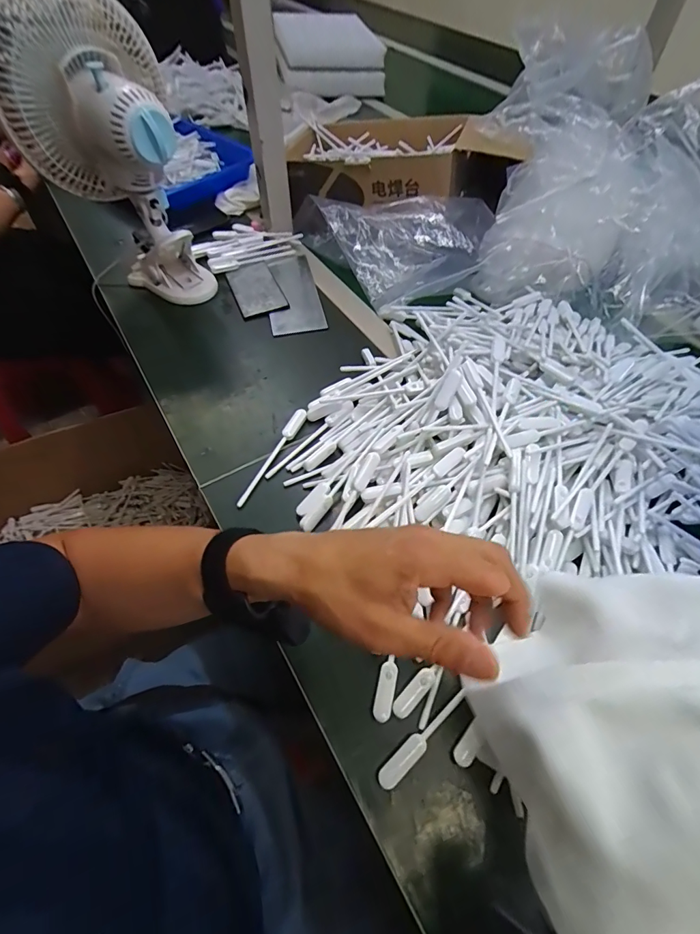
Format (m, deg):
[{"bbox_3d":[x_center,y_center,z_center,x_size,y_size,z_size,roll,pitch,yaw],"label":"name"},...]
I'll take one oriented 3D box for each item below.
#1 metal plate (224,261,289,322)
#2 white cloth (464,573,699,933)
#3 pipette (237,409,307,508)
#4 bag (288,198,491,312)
[{"bbox_3d":[-0.149,-0.283,0.677,0.072,0.008,0.136,-19,58,-10],"label":"metal plate"},{"bbox_3d":[0.181,0.137,0.242,0.217,0.072,0.207,-37,16,18],"label":"white cloth"},{"bbox_3d":[-0.089,-0.014,0.494,0.015,0.010,0.142,23,61,16],"label":"pipette"},{"bbox_3d":[0.080,-0.382,0.699,0.246,0.065,0.284,-24,59,-13],"label":"bag"}]

